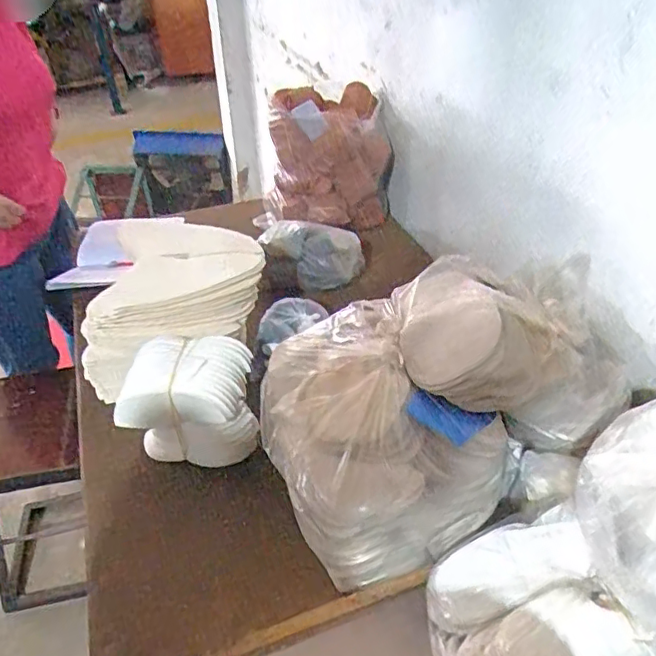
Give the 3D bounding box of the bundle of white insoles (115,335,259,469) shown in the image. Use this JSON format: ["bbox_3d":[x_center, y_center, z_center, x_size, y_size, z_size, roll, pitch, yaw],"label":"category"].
[{"bbox_3d":[-0.186,0.095,0.792,0.173,0.145,0.119,-1,39,1],"label":"bundle of white insoles"}]

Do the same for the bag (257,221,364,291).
[{"bbox_3d":[-0.034,-0.135,1.058,0.188,0.097,0.087,19,43,24],"label":"bag"}]

